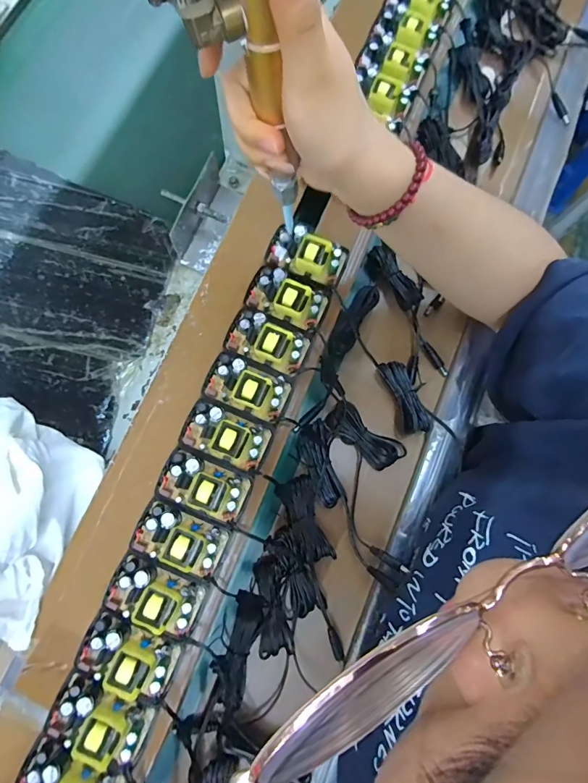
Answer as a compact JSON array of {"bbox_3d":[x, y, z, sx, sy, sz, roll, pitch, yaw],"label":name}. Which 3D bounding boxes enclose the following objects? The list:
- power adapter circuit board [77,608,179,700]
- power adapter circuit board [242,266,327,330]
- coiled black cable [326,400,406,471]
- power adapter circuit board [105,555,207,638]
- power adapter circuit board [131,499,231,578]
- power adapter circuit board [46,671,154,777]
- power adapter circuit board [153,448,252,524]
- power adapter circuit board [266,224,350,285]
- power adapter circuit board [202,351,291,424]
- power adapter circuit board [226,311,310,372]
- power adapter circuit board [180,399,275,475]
[{"bbox_3d":[-0.117,0.187,0.289,0.060,0.026,0.039,24,73,6],"label":"power adapter circuit board"},{"bbox_3d":[-0.007,-0.082,0.351,0.065,0.023,0.036,21,72,4],"label":"power adapter circuit board"},{"bbox_3d":[0.066,0.041,0.382,0.075,0.019,0.031,37,75,9],"label":"coiled black cable"},{"bbox_3d":[-0.101,0.150,0.298,0.063,0.021,0.038,23,73,5],"label":"power adapter circuit board"},{"bbox_3d":[-0.085,0.110,0.305,0.065,0.017,0.038,22,73,5],"label":"power adapter circuit board"},{"bbox_3d":[-0.133,0.224,0.279,0.061,0.024,0.045,27,73,6],"label":"power adapter circuit board"},{"bbox_3d":[-0.071,0.071,0.314,0.066,0.019,0.038,22,73,5],"label":"power adapter circuit board"},{"bbox_3d":[0.011,-0.121,0.360,0.067,0.022,0.034,19,72,4],"label":"power adapter circuit board"},{"bbox_3d":[-0.038,-0.006,0.334,0.067,0.020,0.040,22,73,5],"label":"power adapter circuit board"},{"bbox_3d":[-0.021,-0.042,0.343,0.062,0.022,0.032,21,73,5],"label":"power adapter circuit board"},{"bbox_3d":[-0.053,0.035,0.324,0.068,0.019,0.040,23,73,5],"label":"power adapter circuit board"}]

